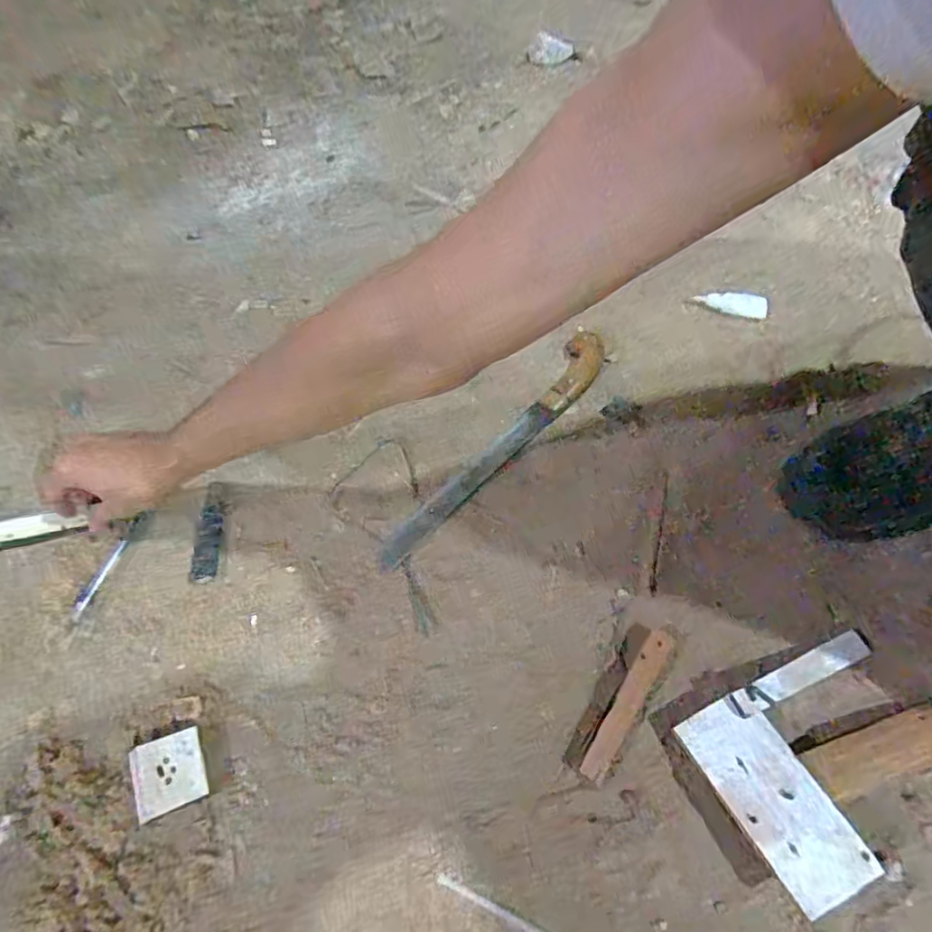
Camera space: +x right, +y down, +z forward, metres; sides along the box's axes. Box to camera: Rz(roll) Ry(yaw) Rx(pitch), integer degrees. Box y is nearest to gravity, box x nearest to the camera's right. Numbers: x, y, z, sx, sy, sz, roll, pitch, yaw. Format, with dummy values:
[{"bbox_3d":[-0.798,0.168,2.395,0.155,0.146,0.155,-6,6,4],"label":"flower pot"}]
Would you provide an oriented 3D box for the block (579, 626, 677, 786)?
[{"bbox_3d":[0.124,0.177,0.438,0.021,0.010,0.121,29,63,19],"label":"block"}]

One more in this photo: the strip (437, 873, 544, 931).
[{"bbox_3d":[0.026,0.297,0.385,0.097,0.004,0.006,21,60,14],"label":"strip"}]

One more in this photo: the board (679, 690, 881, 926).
[{"bbox_3d":[0.207,0.221,0.392,0.060,0.004,0.124,-27,57,-11],"label":"board"}]

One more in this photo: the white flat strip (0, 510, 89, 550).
[{"bbox_3d":[-0.402,0.059,0.535,0.104,0.011,0.029,-8,58,-1],"label":"white flat strip"}]

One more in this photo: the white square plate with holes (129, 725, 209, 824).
[{"bbox_3d":[-0.217,0.224,0.425,0.048,0.010,0.051,-20,59,-10],"label":"white square plate with holes"}]

